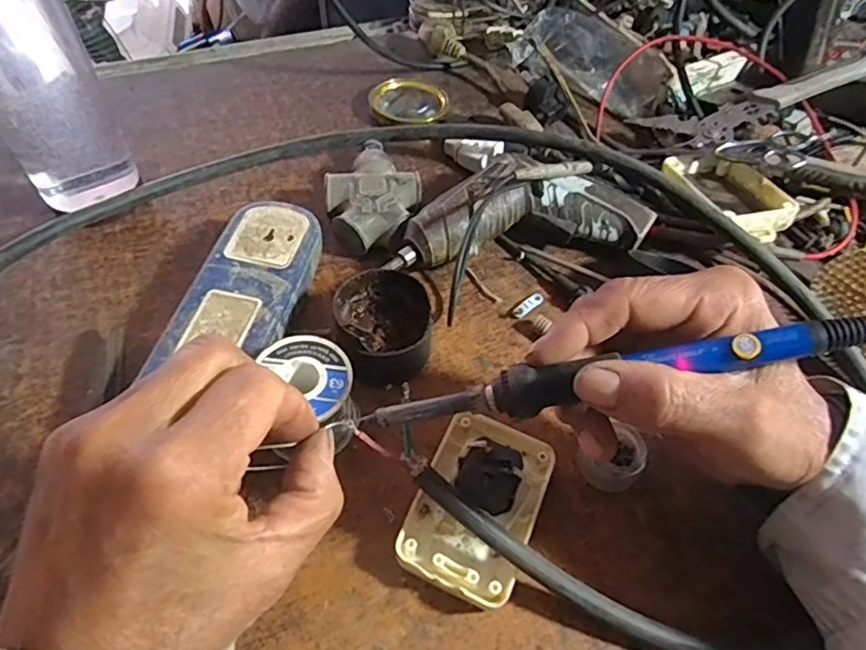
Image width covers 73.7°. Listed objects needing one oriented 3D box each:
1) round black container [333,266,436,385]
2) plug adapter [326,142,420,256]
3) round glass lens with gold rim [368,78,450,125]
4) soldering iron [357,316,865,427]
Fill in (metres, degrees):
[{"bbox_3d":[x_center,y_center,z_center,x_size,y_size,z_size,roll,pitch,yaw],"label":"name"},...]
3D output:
[{"bbox_3d":[-0.027,-0.002,0.353,0.058,0.038,0.059,0,55,0],"label":"round black container"},{"bbox_3d":[-0.048,-0.096,0.422,0.069,0.025,0.089,-30,60,-20],"label":"plug adapter"},{"bbox_3d":[-0.020,-0.199,0.508,0.070,0.014,0.060,-14,56,-10],"label":"round glass lens with gold rim"},{"bbox_3d":[0.069,0.019,0.226,0.206,0.023,0.017,-12,54,13],"label":"soldering iron"}]

